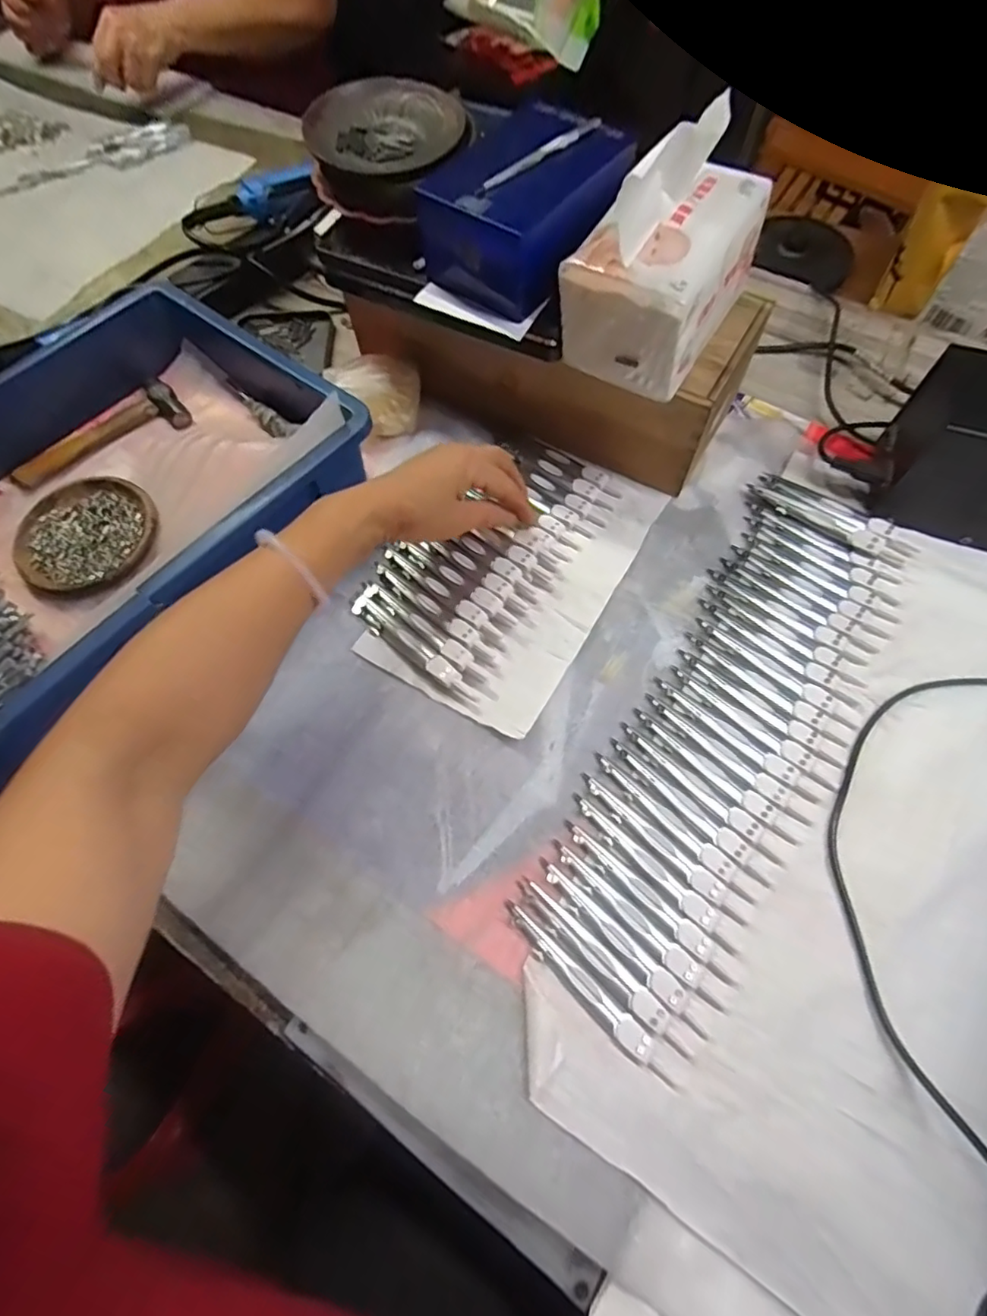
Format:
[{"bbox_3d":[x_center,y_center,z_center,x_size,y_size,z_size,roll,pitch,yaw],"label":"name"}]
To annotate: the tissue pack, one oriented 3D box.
[{"bbox_3d":[0.117,-0.271,0.391,0.091,0.115,0.127,29,70,16],"label":"tissue pack"}]

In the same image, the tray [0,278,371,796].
[{"bbox_3d":[-0.334,-0.112,0.453,0.291,0.083,0.414,36,70,17],"label":"tray"}]

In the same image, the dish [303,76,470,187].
[{"bbox_3d":[-0.078,-0.396,0.436,0.115,0.021,0.101,6,66,7],"label":"dish"}]

